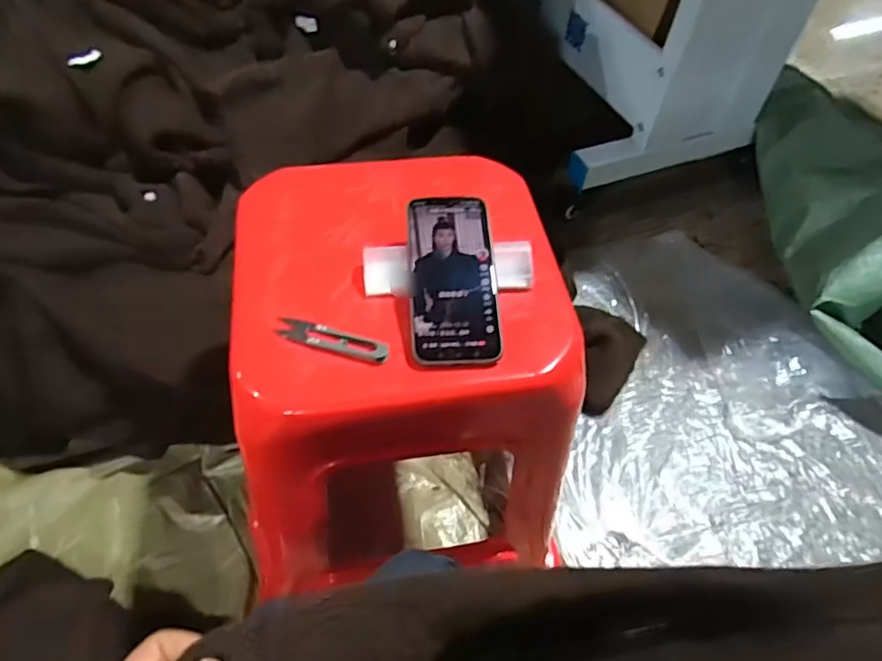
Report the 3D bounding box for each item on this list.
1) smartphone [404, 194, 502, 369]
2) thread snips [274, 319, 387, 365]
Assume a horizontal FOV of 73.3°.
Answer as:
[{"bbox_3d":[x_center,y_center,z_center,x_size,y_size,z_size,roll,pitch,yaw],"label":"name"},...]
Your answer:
[{"bbox_3d":[0.010,-0.047,0.514,0.075,0.008,0.159,-1,69,-6],"label":"smartphone"},{"bbox_3d":[-0.091,0.008,0.496,0.097,0.009,0.029,17,54,7],"label":"thread snips"}]

